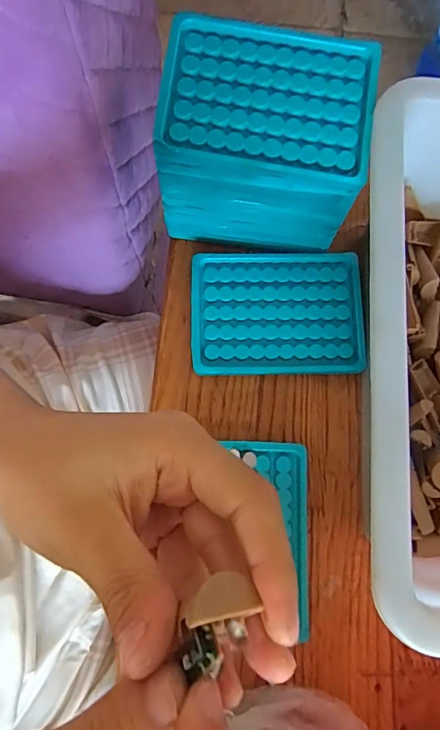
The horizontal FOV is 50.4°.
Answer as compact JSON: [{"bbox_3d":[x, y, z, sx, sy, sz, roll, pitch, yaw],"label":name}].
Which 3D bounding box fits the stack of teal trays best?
[{"bbox_3d":[0.029,-0.155,0.335,0.128,0.106,0.093,8,79,0],"label":"stack of teal trays"}]

